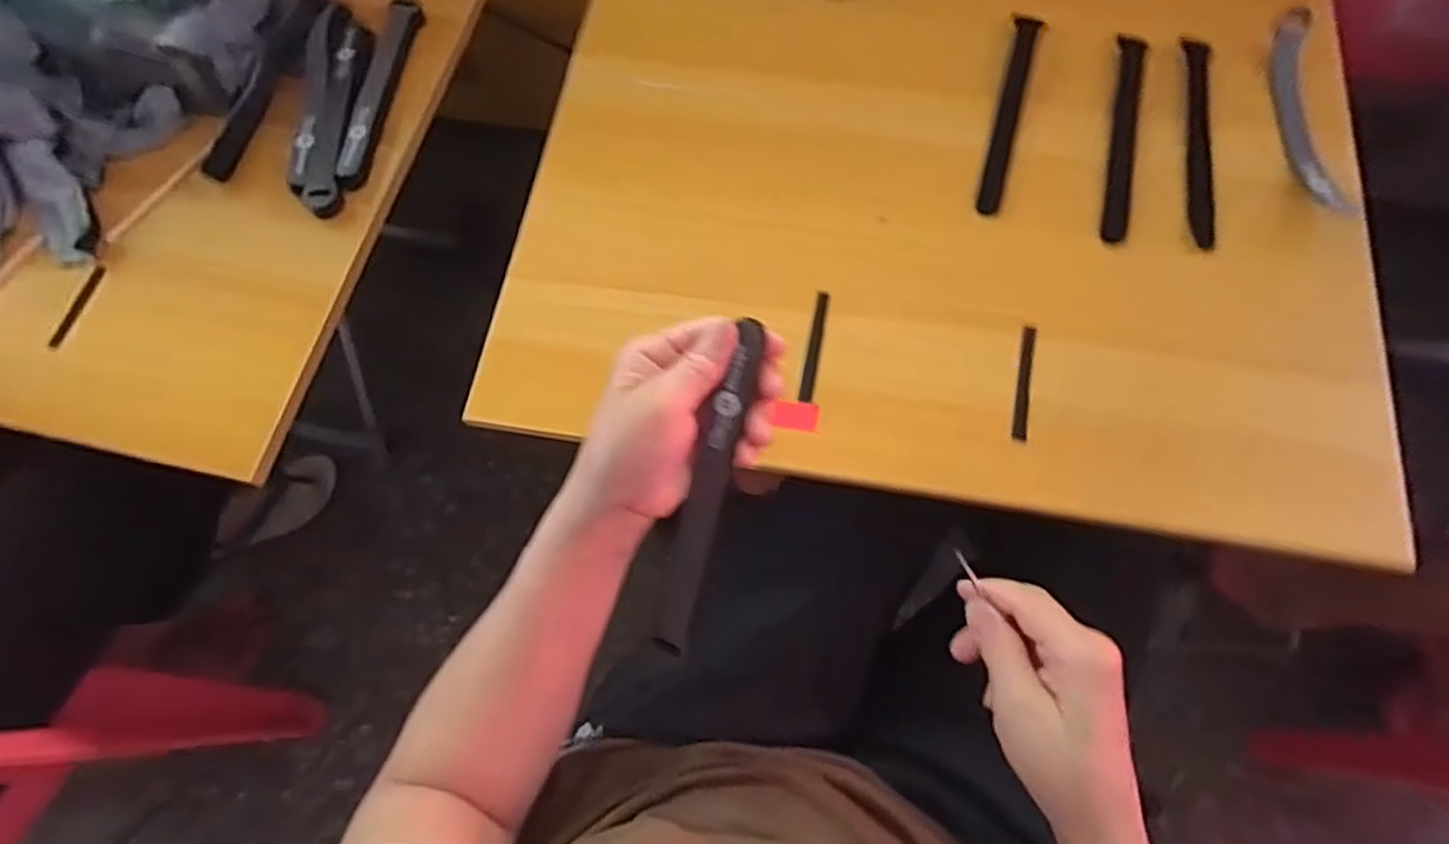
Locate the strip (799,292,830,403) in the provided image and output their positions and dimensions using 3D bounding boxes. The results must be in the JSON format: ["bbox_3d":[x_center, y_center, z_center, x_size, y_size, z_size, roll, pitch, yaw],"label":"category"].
[{"bbox_3d":[0.062,-0.051,0.508,0.009,0.007,0.080,10,70,6],"label":"strip"}]

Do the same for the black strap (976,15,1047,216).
[{"bbox_3d":[0.216,-0.237,0.561,0.019,0.007,0.184,16,71,8],"label":"black strap"}]

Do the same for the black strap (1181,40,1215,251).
[{"bbox_3d":[0.351,-0.209,0.552,0.022,0.009,0.183,10,70,6],"label":"black strap"}]

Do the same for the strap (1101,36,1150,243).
[{"bbox_3d":[0.297,-0.213,0.554,0.019,0.011,0.179,12,71,6],"label":"strap"}]

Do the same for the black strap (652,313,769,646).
[{"bbox_3d":[-0.010,0.038,0.402,0.021,0.013,0.186,17,105,8],"label":"black strap"}]

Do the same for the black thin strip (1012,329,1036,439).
[{"bbox_3d":[0.197,-0.026,0.489,0.008,0.008,0.078,11,70,6],"label":"black thin strip"}]

